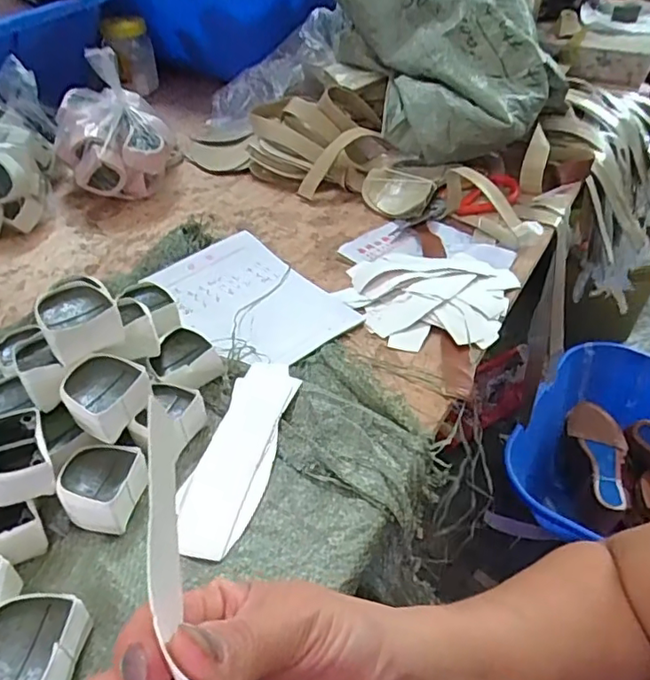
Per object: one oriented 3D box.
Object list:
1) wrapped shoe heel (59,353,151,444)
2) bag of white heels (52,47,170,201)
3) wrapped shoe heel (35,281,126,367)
[{"bbox_3d":[-0.148,0.036,0.380,0.045,0.032,0.050,22,46,23],"label":"wrapped shoe heel"},{"bbox_3d":[-0.251,-0.245,0.670,0.124,0.154,0.112,-17,44,-18],"label":"bag of white heels"},{"bbox_3d":[-0.170,-0.014,0.395,0.047,0.033,0.044,-25,47,-25],"label":"wrapped shoe heel"}]

